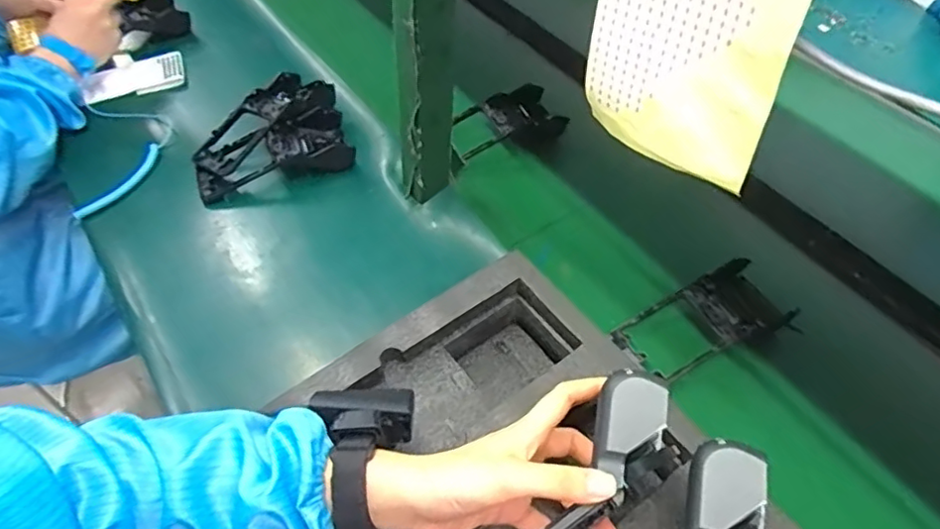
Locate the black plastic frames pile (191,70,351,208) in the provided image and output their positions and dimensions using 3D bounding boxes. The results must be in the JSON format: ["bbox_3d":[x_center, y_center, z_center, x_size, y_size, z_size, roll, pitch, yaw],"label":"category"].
[{"bbox_3d":[-0.245,-0.163,0.713,0.178,0.058,0.163,-15,54,-14],"label":"black plastic frames pile"}]

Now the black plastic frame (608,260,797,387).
[{"bbox_3d":[0.231,0.058,0.576,0.160,0.028,0.084,-23,56,-20],"label":"black plastic frame"}]

